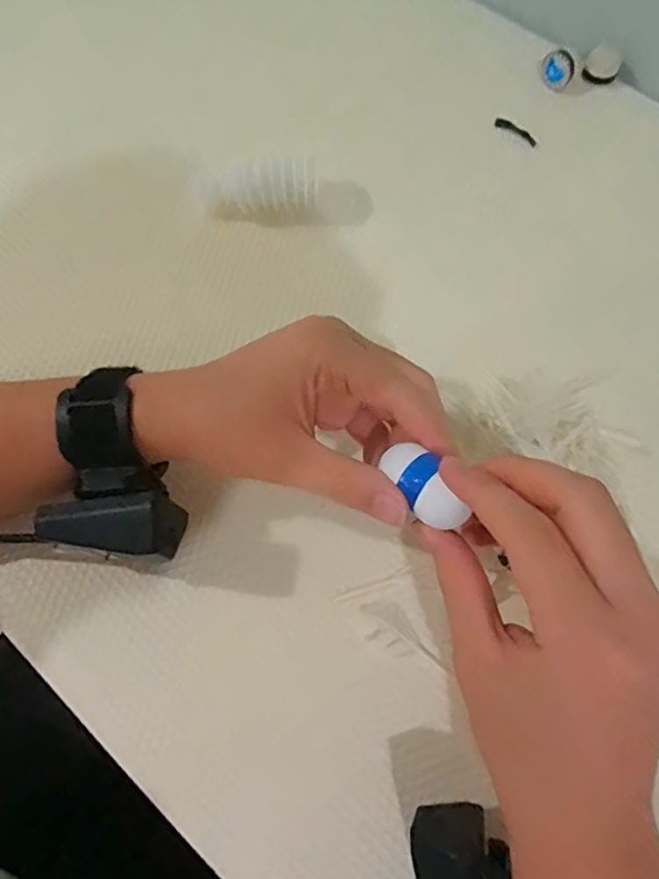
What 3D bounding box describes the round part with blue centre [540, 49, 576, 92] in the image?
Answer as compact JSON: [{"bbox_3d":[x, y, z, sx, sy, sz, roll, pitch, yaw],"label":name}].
[{"bbox_3d":[0.183,-0.295,0.461,0.028,0.026,0.012,32,30,-7],"label":"round part with blue centre"}]

